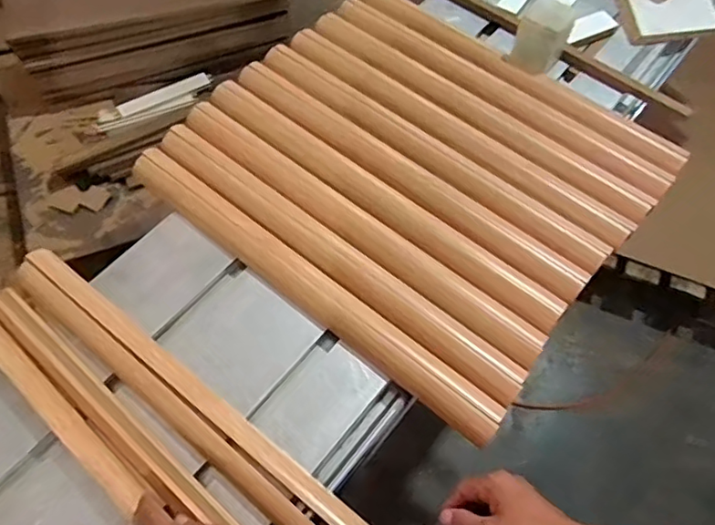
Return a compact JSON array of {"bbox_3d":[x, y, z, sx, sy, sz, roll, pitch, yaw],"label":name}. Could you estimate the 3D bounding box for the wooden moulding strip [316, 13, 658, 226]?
[{"bbox_3d":[0.165,-0.223,0.832,0.550,0.029,0.051,36,66,18],"label":"wooden moulding strip"}]

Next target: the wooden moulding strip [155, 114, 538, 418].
[{"bbox_3d":[-0.037,-0.018,0.715,0.553,0.016,0.051,36,66,17],"label":"wooden moulding strip"}]

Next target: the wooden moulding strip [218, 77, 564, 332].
[{"bbox_3d":[0.021,-0.091,0.757,0.549,0.018,0.051,36,66,17],"label":"wooden moulding strip"}]

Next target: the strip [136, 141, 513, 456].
[{"bbox_3d":[-0.068,0.019,0.695,0.551,0.021,0.049,36,66,17],"label":"strip"}]

